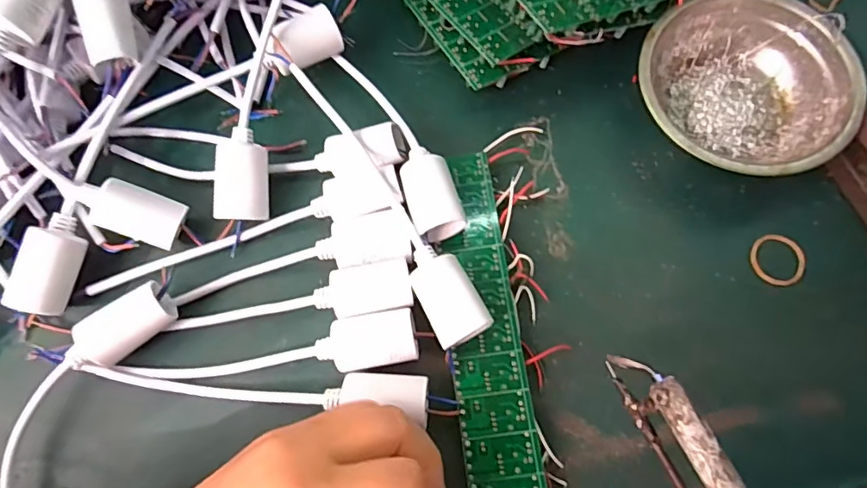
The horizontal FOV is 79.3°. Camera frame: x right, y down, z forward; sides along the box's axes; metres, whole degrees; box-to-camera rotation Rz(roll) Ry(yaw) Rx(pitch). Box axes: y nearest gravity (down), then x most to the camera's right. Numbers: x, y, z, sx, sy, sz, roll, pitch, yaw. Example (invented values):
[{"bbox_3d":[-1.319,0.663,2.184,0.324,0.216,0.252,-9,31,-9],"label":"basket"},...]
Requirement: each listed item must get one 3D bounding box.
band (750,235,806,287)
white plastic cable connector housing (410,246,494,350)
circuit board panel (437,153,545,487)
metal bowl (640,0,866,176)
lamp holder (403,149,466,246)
[{"bbox_3d":[0.209,0.010,0.318,0.030,0.005,0.032,10,71,3],"label":"band"},{"bbox_3d":[0.007,0.029,0.281,0.027,0.025,0.051,-26,73,-9],"label":"white plastic cable connector housing"},{"bbox_3d":[0.027,0.042,0.290,0.037,0.004,0.201,-8,70,2],"label":"circuit board panel"},{"bbox_3d":[0.193,-0.096,0.334,0.120,0.044,0.124,0,71,-1],"label":"metal bowl"},{"bbox_3d":[-0.002,-0.029,0.305,0.027,0.020,0.053,-16,72,-6],"label":"lamp holder"}]

